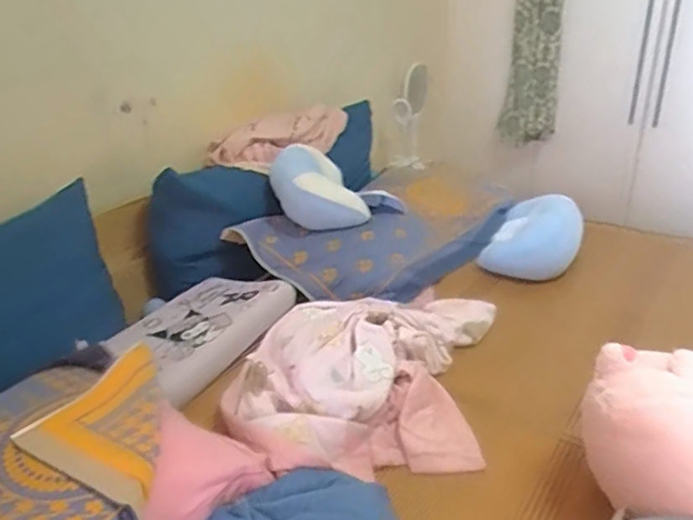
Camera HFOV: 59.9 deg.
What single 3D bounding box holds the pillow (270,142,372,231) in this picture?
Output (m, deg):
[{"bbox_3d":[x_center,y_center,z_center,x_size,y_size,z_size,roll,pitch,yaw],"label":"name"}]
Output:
[{"bbox_3d":[-0.077,-0.180,1.496,0.191,0.196,0.106,-15,29,-22],"label":"pillow"}]

